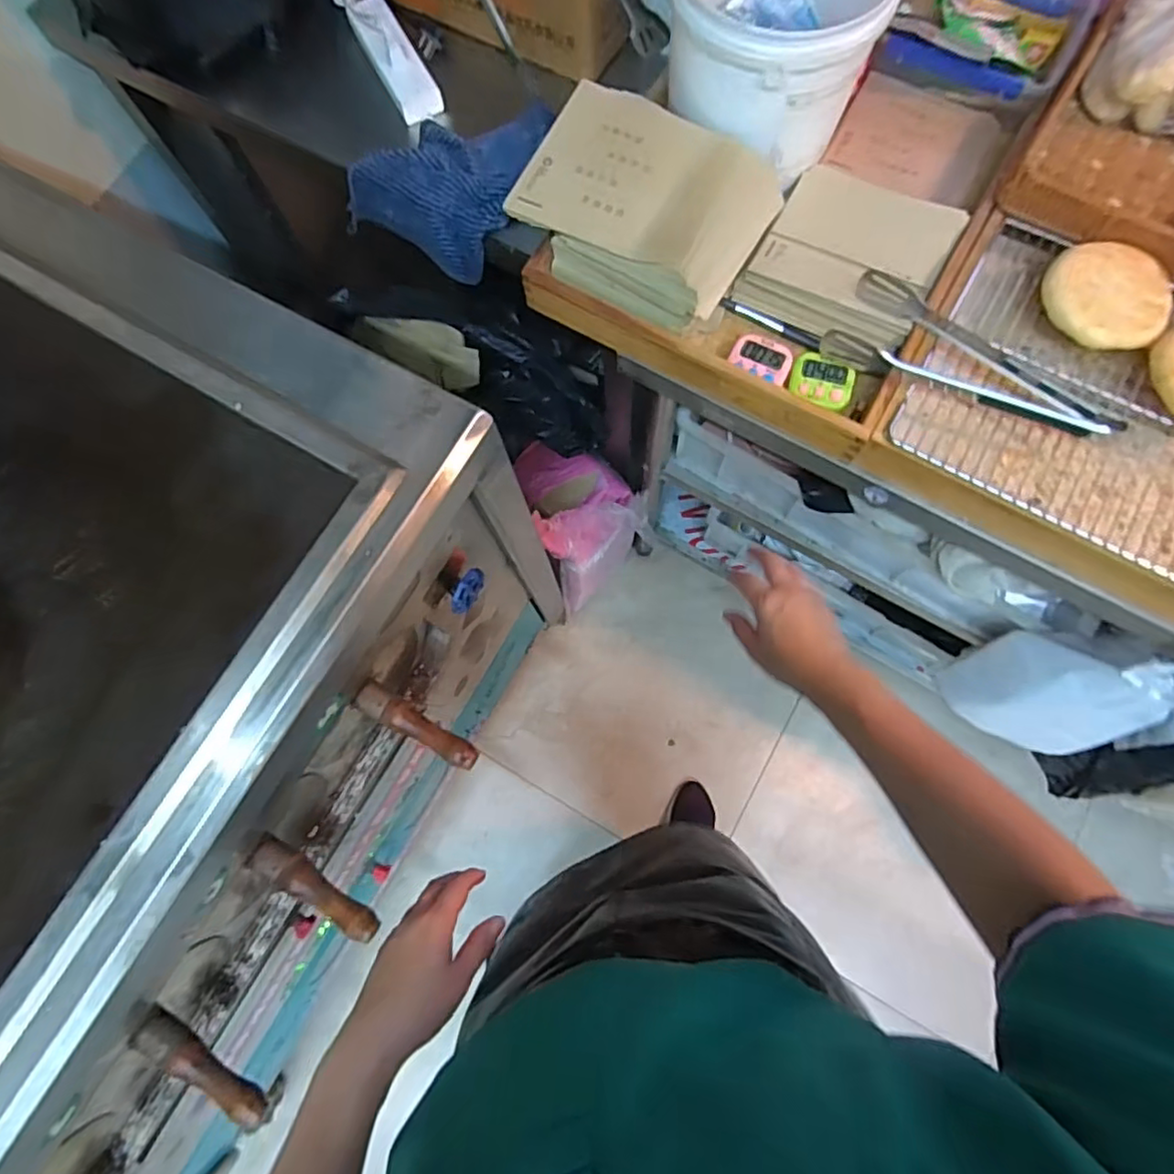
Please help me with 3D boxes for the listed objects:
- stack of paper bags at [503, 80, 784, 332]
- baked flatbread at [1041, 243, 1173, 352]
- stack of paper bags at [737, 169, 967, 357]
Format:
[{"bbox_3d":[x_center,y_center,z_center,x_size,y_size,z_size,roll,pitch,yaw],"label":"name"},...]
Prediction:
[{"bbox_3d":[0.058,-0.398,0.665,0.242,0.067,0.191,29,79,10],"label":"stack of paper bags"},{"bbox_3d":[0.520,-0.289,0.616,0.118,0.021,0.108,0,76,1],"label":"baked flatbread"},{"bbox_3d":[0.290,-0.364,0.690,0.184,0.034,0.185,28,79,10],"label":"stack of paper bags"}]

